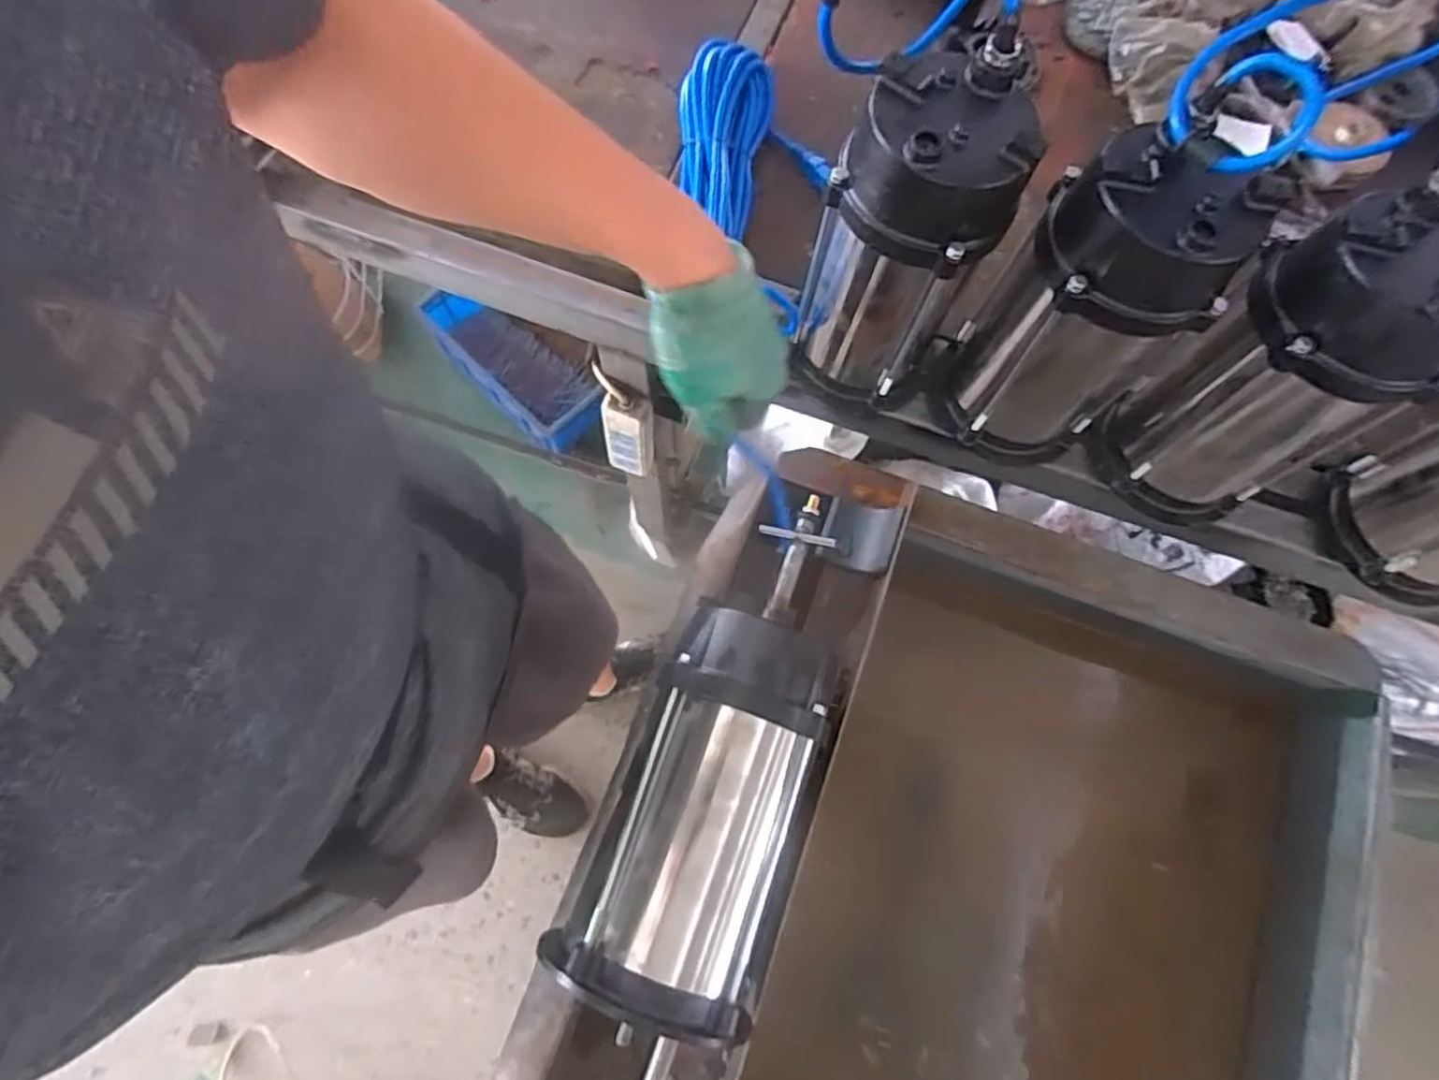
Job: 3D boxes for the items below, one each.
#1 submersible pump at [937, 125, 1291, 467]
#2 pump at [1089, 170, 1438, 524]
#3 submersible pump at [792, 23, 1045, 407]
[{"bbox_3d":[0.275,-0.169,0.536,0.131,0.242,0.119,40,76,10],"label":"submersible pump"},{"bbox_3d":[0.407,-0.113,0.533,0.118,0.252,0.135,-28,76,-10],"label":"pump"},{"bbox_3d":[0.134,-0.219,0.557,0.123,0.257,0.111,25,74,6],"label":"submersible pump"}]

